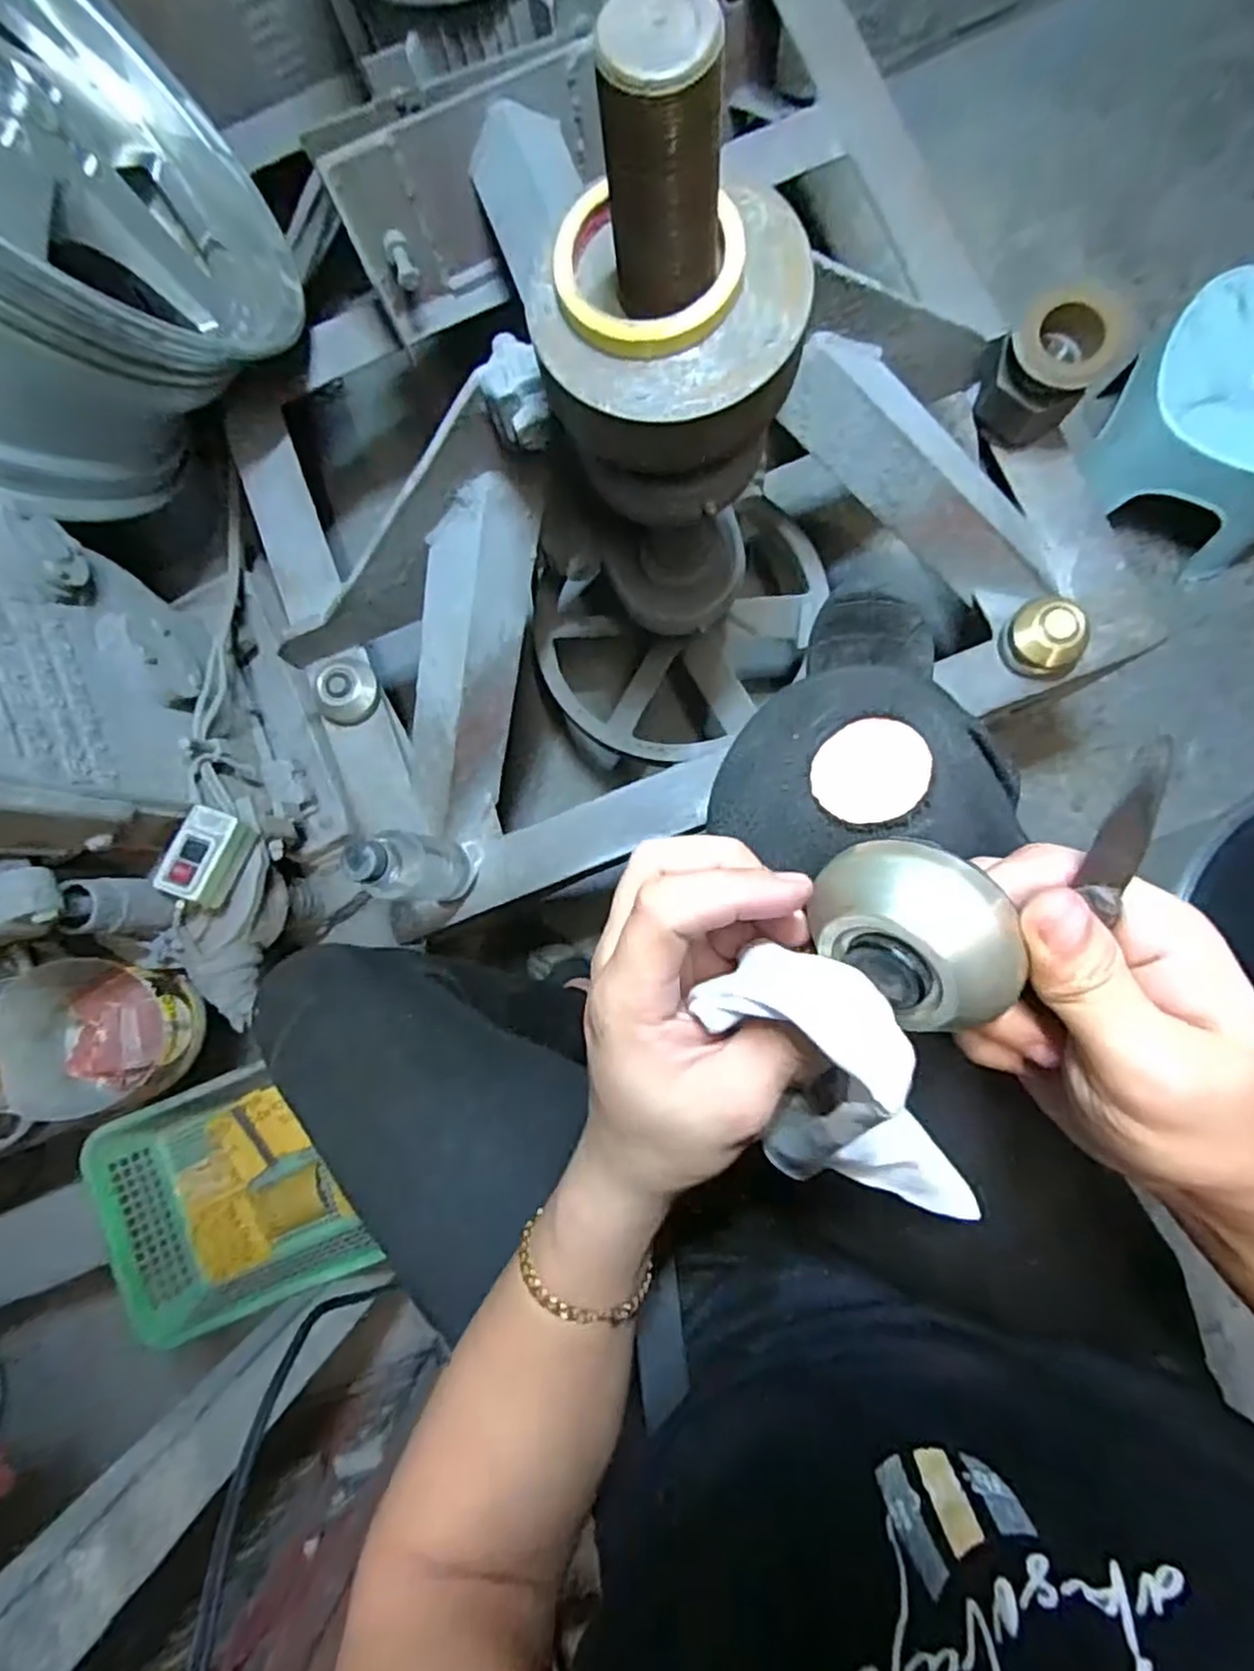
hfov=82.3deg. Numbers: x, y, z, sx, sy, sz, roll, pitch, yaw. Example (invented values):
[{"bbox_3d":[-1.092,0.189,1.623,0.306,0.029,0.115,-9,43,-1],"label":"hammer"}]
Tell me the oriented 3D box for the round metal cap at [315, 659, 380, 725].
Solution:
[{"bbox_3d":[-0.273,-0.141,0.698,0.053,0.023,0.063,23,88,7],"label":"round metal cap"}]

